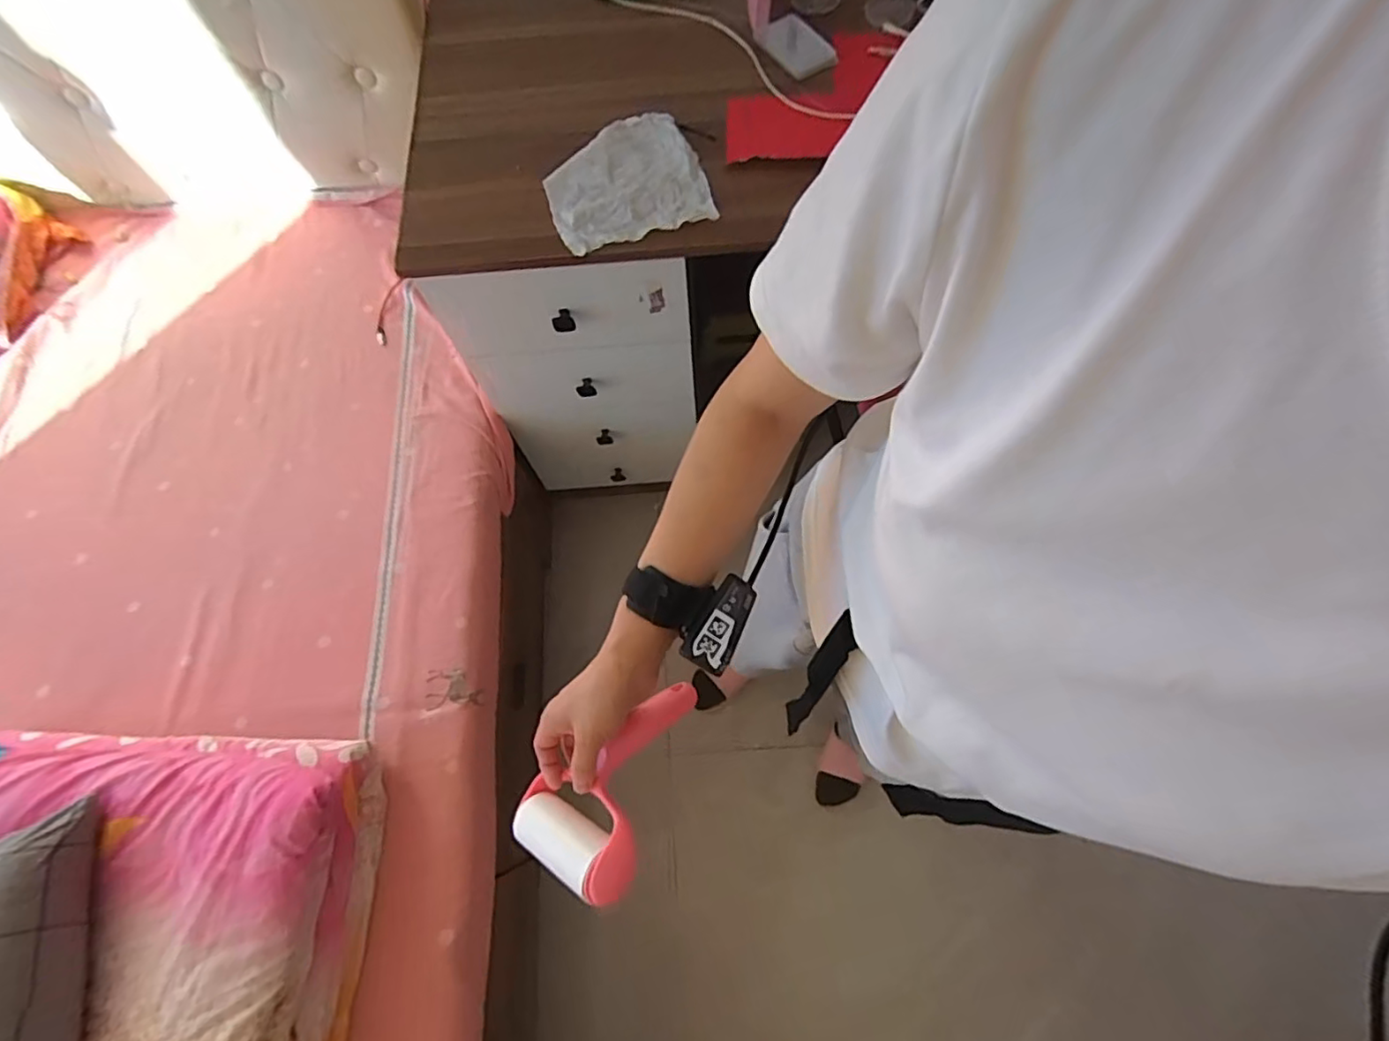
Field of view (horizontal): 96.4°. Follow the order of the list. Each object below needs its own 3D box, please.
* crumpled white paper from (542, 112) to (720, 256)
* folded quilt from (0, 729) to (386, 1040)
[{"bbox_3d":[-0.089,-0.432,0.777,0.191,0.020,0.185,-16,70,-4],"label":"crumpled white paper"},{"bbox_3d":[-0.701,0.502,0.731,0.548,0.178,0.467,1,70,2],"label":"folded quilt"}]

